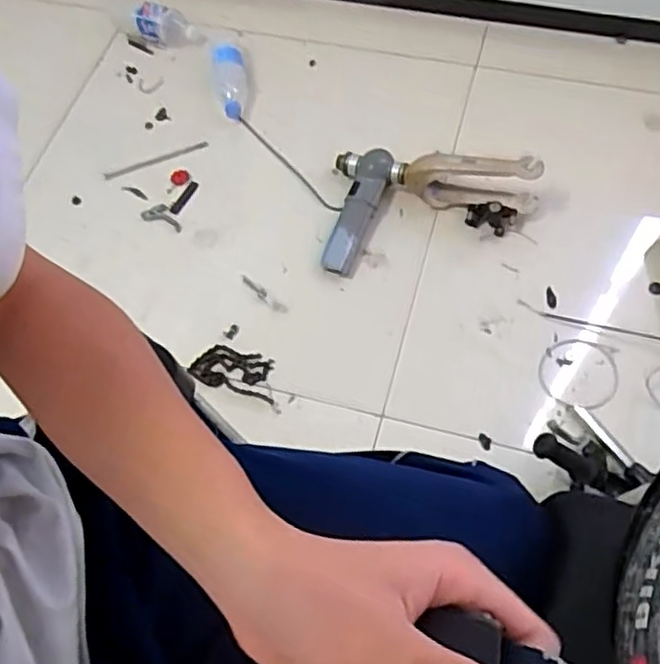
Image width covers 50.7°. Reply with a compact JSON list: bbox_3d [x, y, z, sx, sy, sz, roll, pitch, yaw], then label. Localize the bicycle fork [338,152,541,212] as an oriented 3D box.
[{"bbox_3d":[0.191,-0.275,1.279,0.379,0.110,0.049,11,63,24],"label":"bicycle fork"}]

